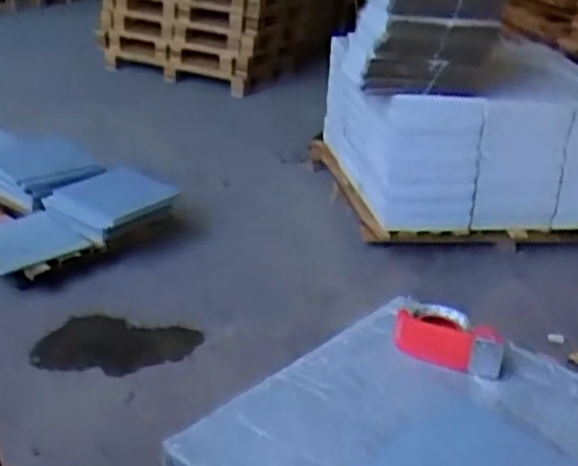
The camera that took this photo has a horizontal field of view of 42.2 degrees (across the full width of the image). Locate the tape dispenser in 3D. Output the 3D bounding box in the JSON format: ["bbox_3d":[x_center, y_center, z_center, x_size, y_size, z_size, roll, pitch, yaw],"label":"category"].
[{"bbox_3d":[0.225,0.144,1.037,0.151,0.055,0.087,16,28,23],"label":"tape dispenser"}]

